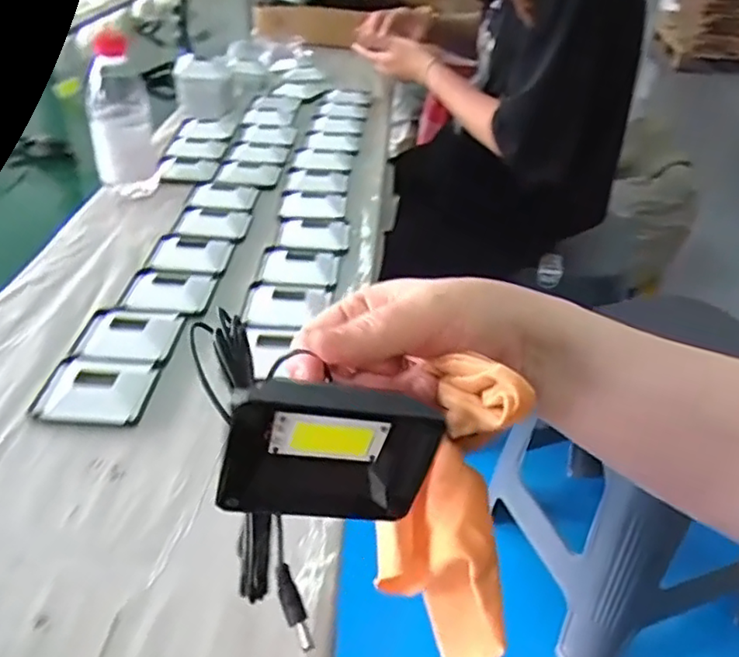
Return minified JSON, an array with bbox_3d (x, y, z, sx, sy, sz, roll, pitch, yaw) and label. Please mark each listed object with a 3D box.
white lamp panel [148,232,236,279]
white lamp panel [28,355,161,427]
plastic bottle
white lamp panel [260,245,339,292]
[{"bbox_3d":[-0.180,-0.078,0.630,0.074,0.020,0.072,4,38,3],"label":"white lamp panel"},{"bbox_3d":[-0.208,0.043,0.466,0.080,0.019,0.068,4,37,2],"label":"white lamp panel"},{"bbox_3d":[-0.277,-0.228,0.691,0.066,0.169,0.059,-14,40,-20],"label":"plastic bottle"},{"bbox_3d":[-0.071,-0.062,0.618,0.076,0.019,0.069,4,38,3],"label":"white lamp panel"}]

